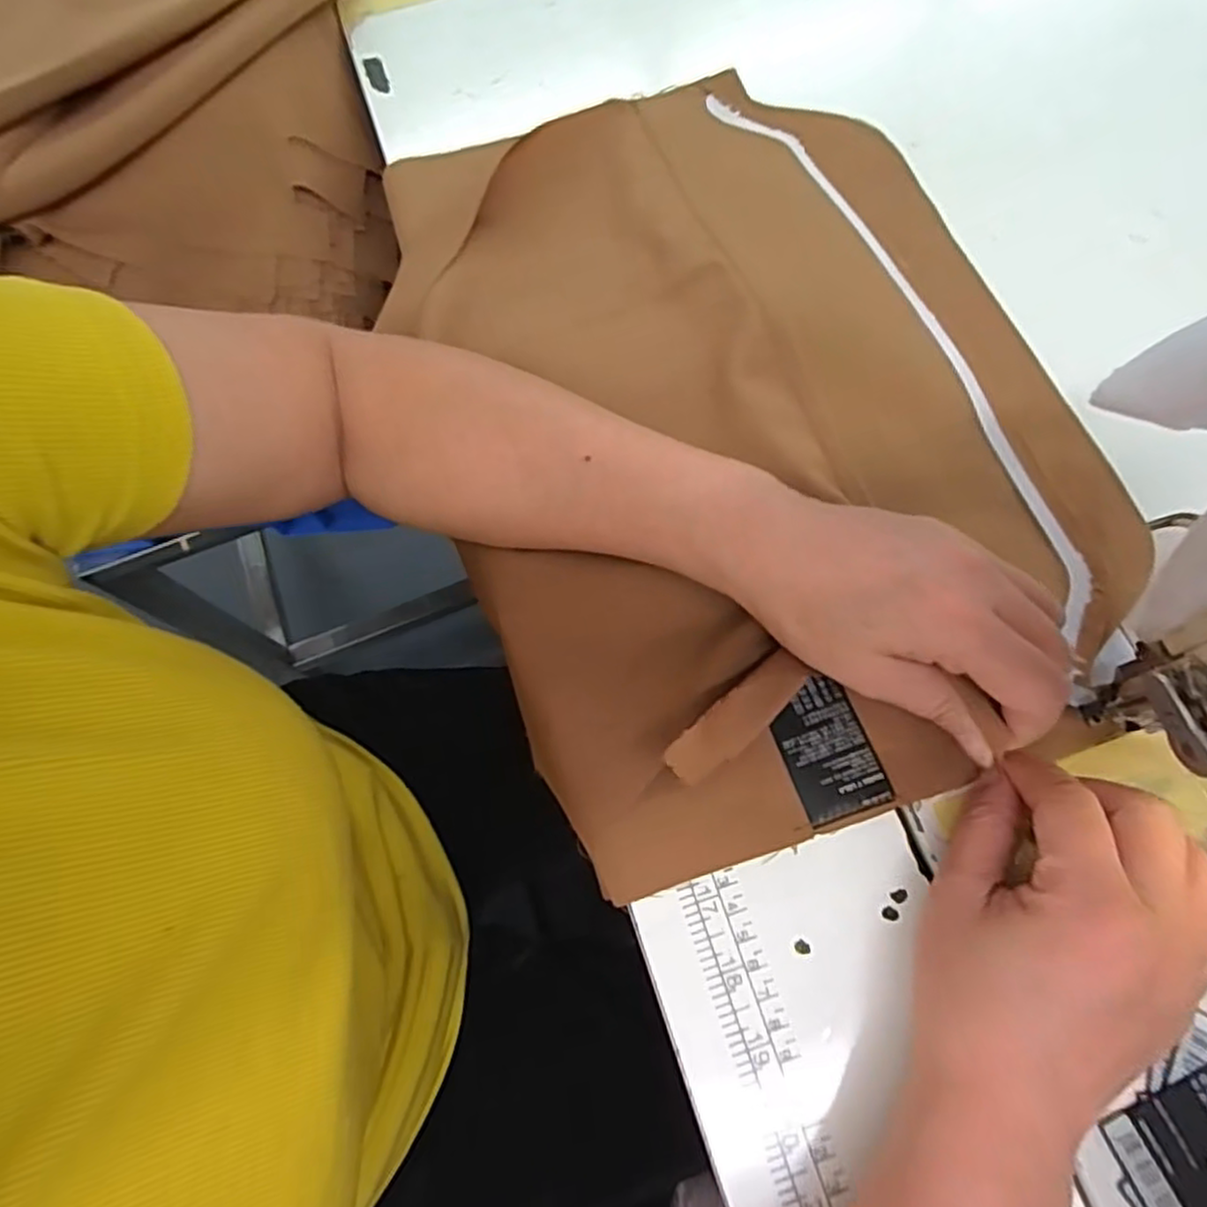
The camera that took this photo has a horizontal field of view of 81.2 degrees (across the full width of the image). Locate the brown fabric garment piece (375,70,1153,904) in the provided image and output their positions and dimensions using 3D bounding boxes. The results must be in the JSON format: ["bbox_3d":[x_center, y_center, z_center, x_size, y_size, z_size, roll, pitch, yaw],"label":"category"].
[{"bbox_3d":[0.058,-0.100,0.334,0.280,0.029,0.390,-21,72,-4],"label":"brown fabric garment piece"}]

